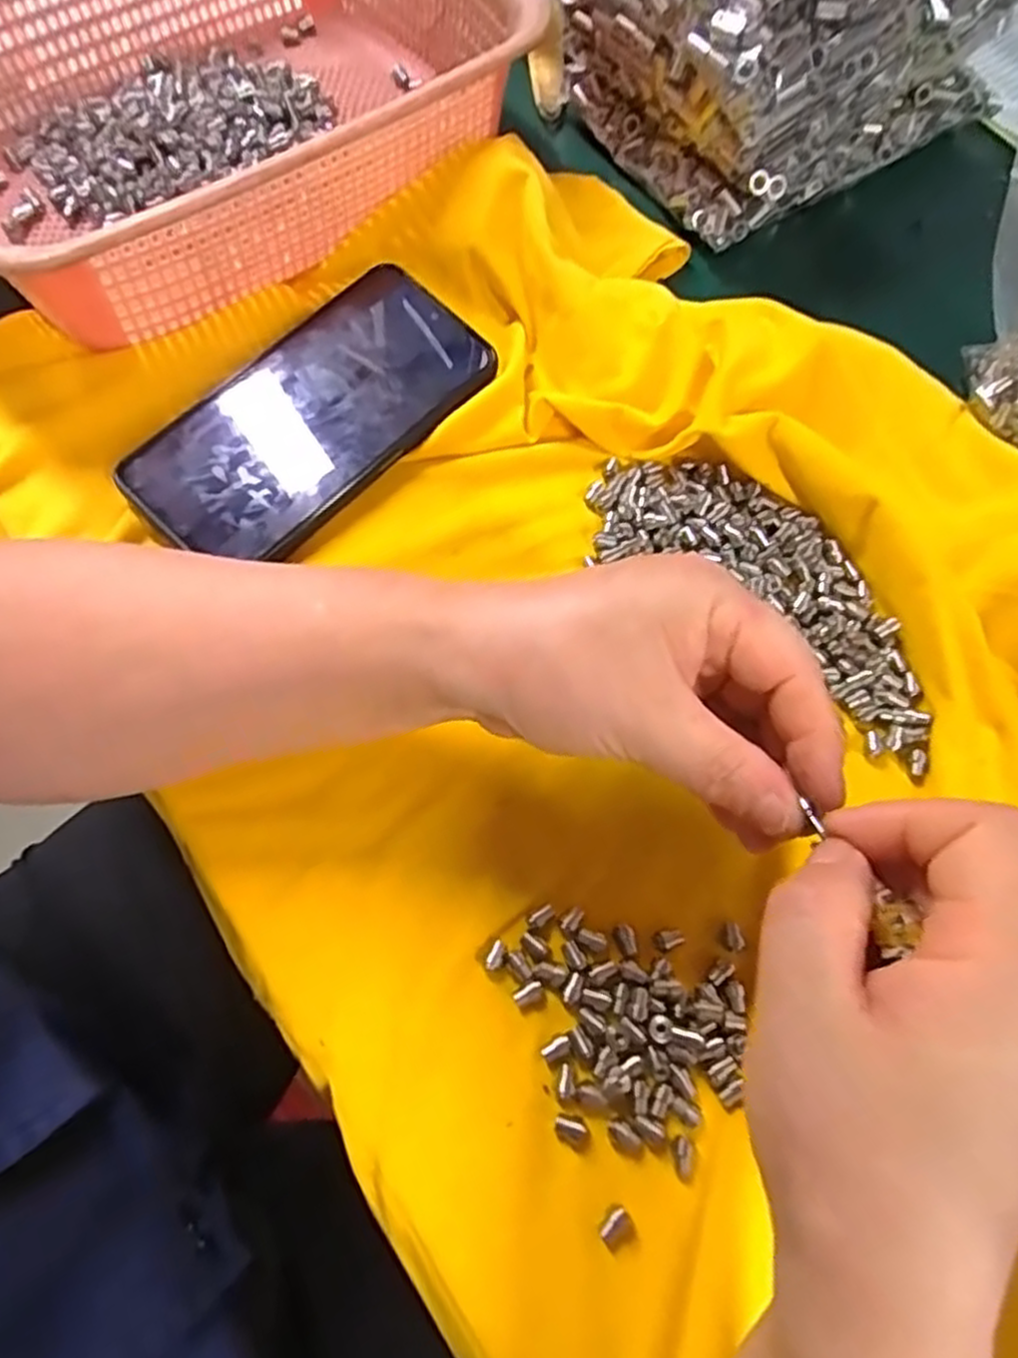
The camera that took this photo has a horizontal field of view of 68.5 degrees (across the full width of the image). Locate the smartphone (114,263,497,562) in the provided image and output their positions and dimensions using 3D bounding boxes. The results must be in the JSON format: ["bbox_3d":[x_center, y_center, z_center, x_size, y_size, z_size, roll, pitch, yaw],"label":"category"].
[{"bbox_3d":[-0.083,-0.117,0.325,0.077,0.009,0.163,43,73,14],"label":"smartphone"}]

